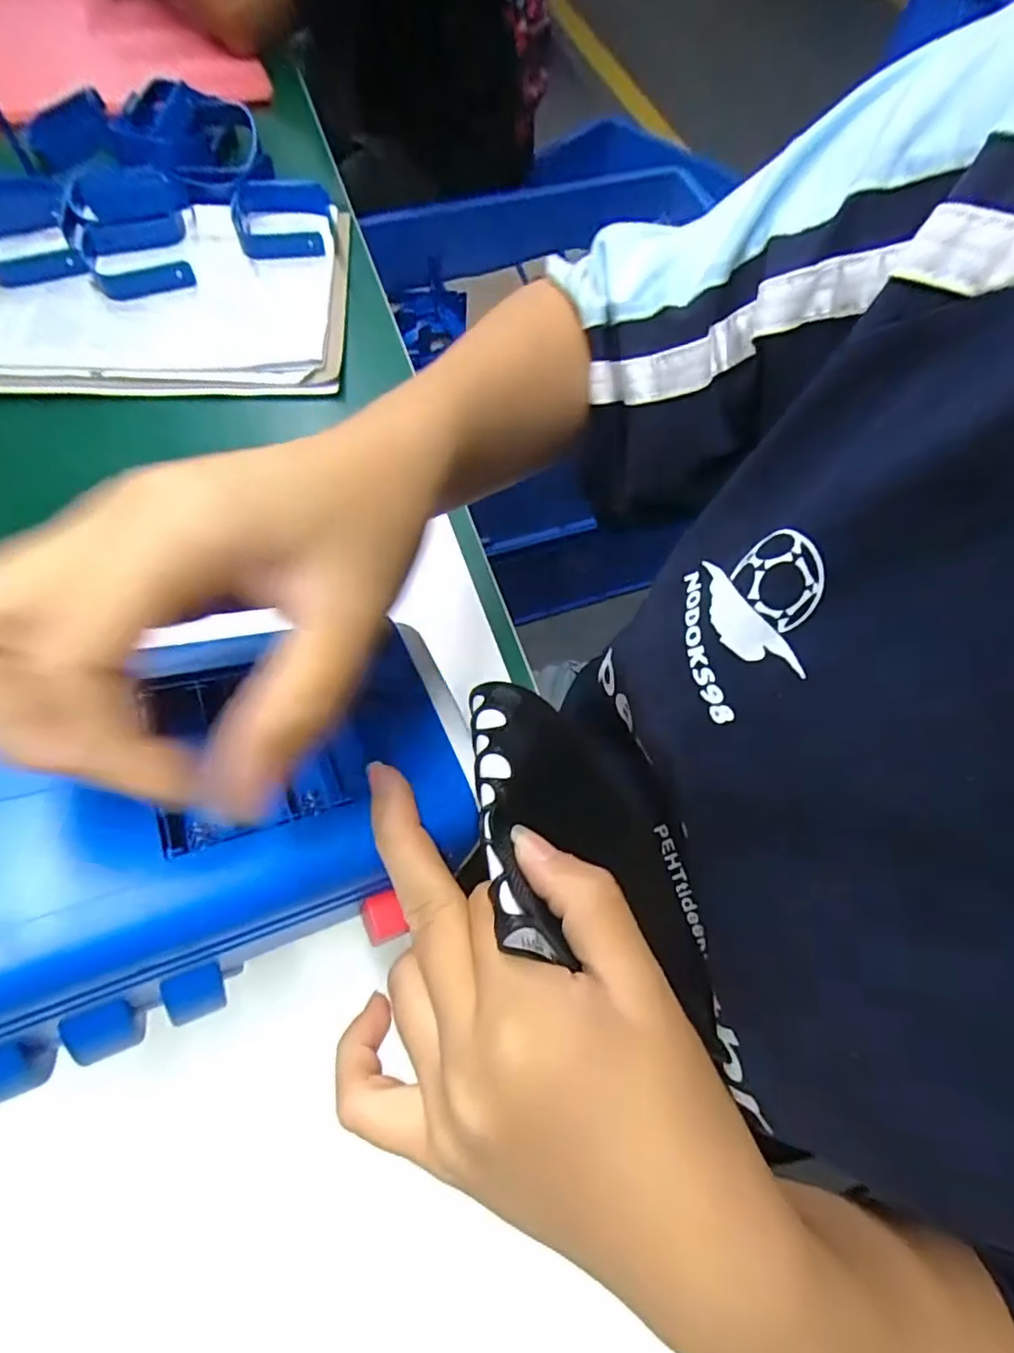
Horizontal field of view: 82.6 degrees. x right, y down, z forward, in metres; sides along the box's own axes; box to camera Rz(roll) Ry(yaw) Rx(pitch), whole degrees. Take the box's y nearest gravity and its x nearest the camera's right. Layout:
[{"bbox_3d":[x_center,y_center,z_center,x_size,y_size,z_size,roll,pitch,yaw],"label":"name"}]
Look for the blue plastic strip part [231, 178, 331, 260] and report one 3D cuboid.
[{"bbox_3d":[-0.192,-0.394,0.496,0.074,0.030,0.067,-4,67,-4],"label":"blue plastic strip part"}]

